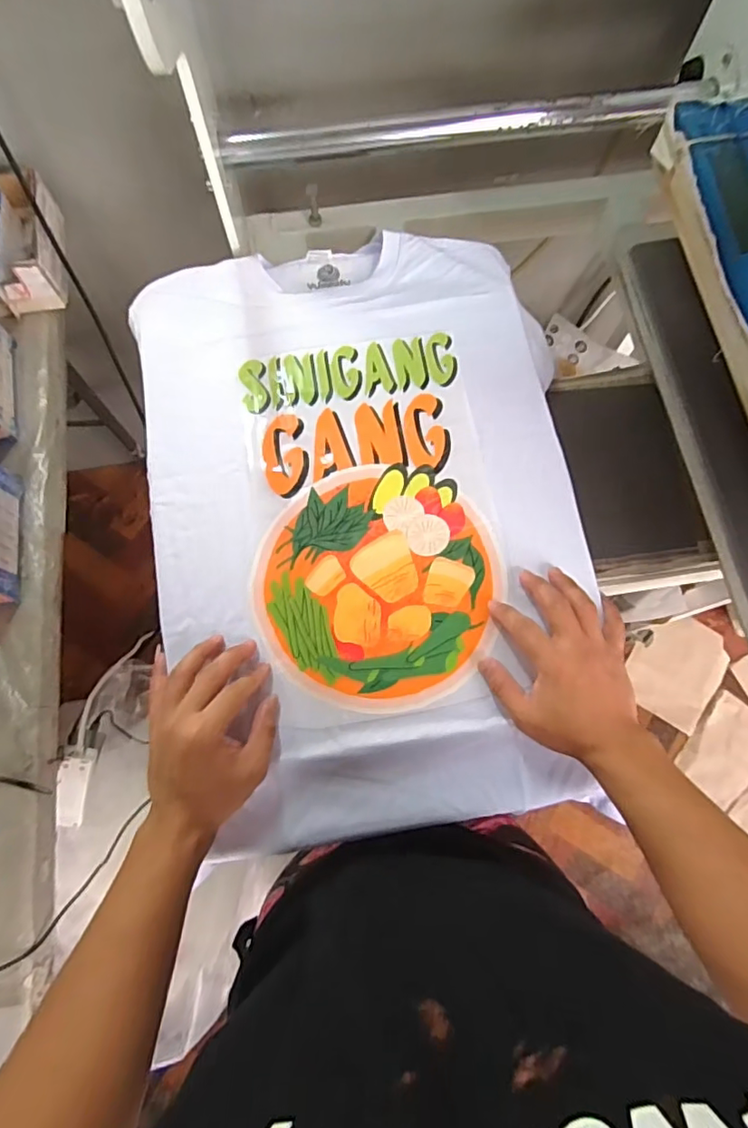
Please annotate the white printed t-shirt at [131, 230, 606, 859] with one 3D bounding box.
[{"bbox_3d":[-0.006,-0.064,0.542,0.402,0.024,0.596,-9,74,-3],"label":"white printed t-shirt"}]

